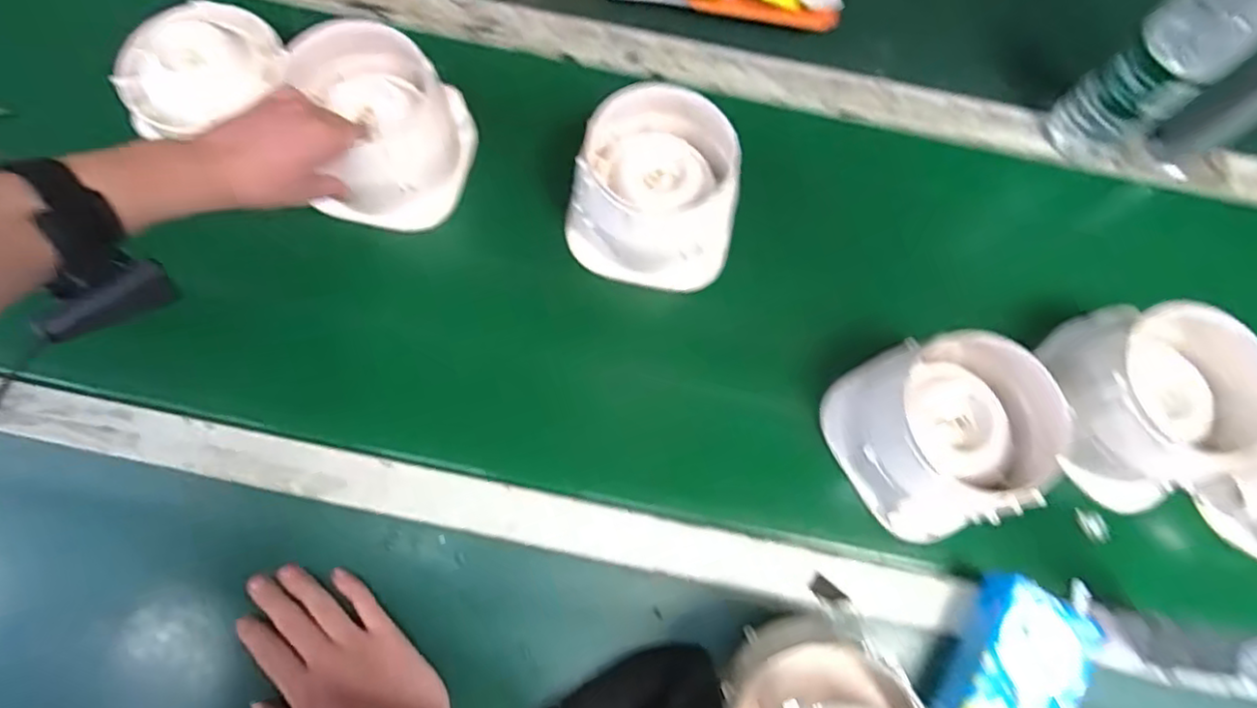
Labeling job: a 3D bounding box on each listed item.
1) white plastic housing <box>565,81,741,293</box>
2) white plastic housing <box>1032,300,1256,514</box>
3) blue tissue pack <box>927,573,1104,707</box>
[{"bbox_3d":[0.024,-0.129,0.537,0.130,0.100,0.111,19,72,4],"label":"white plastic housing"},{"bbox_3d":[0.394,0.036,0.507,0.121,0.097,0.135,-42,78,-14],"label":"white plastic housing"},{"bbox_3d":[0.270,0.221,0.463,0.074,0.044,0.112,33,74,9],"label":"blue tissue pack"}]

